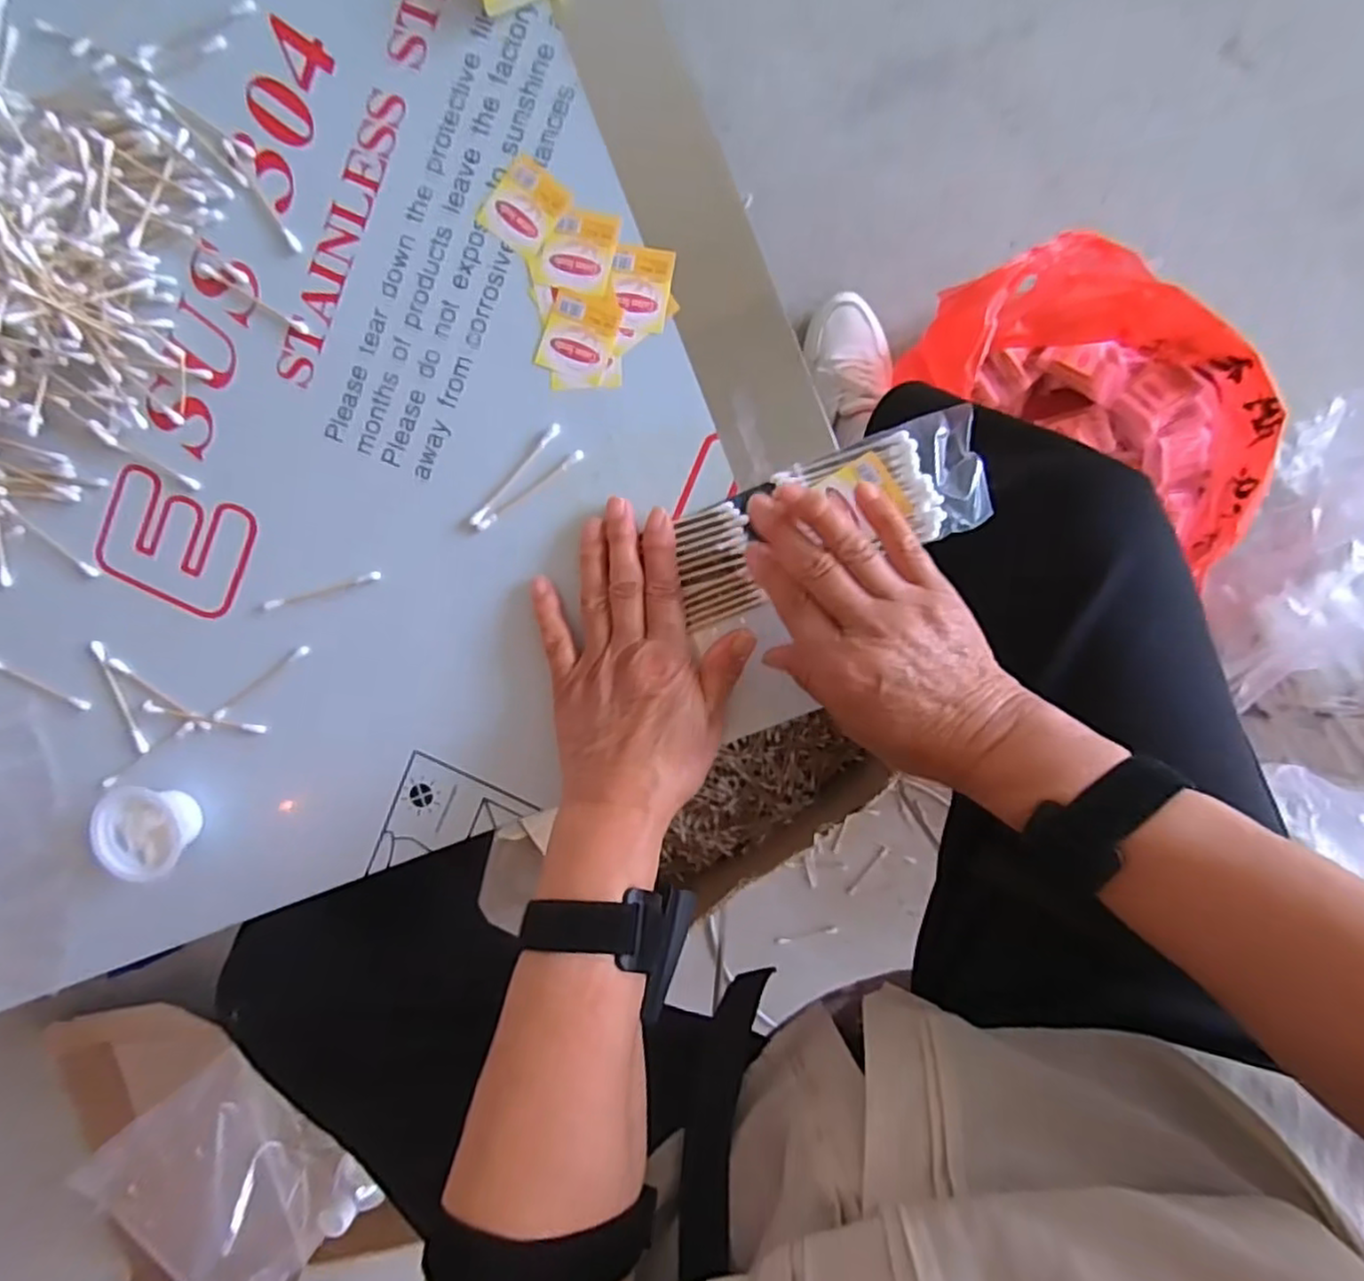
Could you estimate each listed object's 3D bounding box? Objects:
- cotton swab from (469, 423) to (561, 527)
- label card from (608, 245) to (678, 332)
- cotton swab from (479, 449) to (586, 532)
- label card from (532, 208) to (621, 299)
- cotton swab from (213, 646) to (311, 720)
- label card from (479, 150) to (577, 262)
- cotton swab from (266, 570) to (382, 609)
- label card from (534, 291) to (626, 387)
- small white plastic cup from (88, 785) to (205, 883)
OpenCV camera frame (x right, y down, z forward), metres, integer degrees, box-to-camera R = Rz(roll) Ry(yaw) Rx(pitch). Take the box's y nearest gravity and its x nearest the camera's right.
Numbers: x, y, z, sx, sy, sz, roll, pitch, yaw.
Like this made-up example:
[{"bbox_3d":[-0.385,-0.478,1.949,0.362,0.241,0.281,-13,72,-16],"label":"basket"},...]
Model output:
[{"bbox_3d":[-0.093,-0.092,0.390,0.006,0.004,0.073,43,96,1],"label":"cotton swab"},{"bbox_3d":[-0.023,-0.190,0.378,0.033,0.004,0.043,11,95,4],"label":"label card"},{"bbox_3d":[-0.084,-0.083,0.391,0.071,0.004,0.006,-34,91,6],"label":"cotton swab"},{"bbox_3d":[-0.056,-0.212,0.380,0.040,0.004,0.042,15,95,3],"label":"label card"},{"bbox_3d":[-0.249,0.025,0.416,0.072,0.004,0.007,-35,91,6],"label":"cotton swab"},{"bbox_3d":[-0.085,-0.236,0.382,0.038,0.004,0.043,36,96,1],"label":"label card"},{"bbox_3d":[-0.209,-0.029,0.406,0.072,0.004,0.005,-14,93,5],"label":"cotton swab"},{"bbox_3d":[-0.056,-0.167,0.384,0.039,0.004,0.044,20,95,3],"label":"label card"},{"bbox_3d":[-0.312,0.111,0.410,0.049,0.027,0.053,0,94,5],"label":"small white plastic cup"}]

